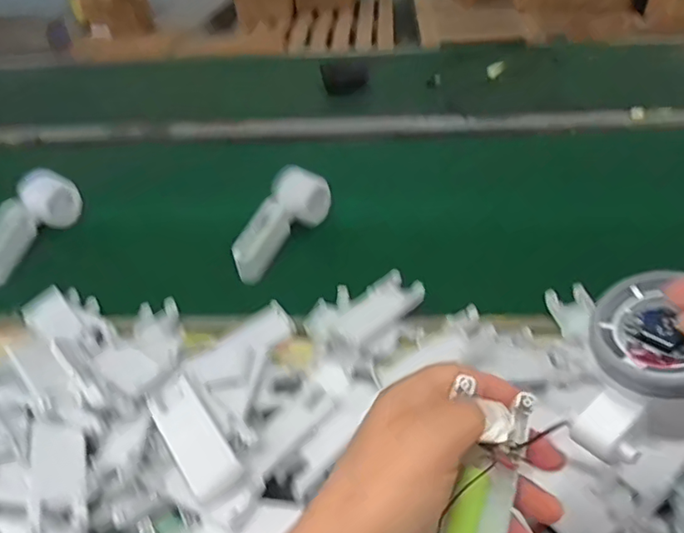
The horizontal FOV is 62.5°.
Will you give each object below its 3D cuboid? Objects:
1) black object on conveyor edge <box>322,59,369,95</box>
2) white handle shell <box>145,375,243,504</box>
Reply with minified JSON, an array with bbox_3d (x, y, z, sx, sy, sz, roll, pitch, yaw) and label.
[{"bbox_3d":[0.007,-0.336,0.994,0.078,0.054,0.014,-10,17,7],"label":"black object on conveyor edge"},{"bbox_3d":[-0.113,0.126,0.422,0.034,0.024,0.099,-28,47,-25],"label":"white handle shell"}]

